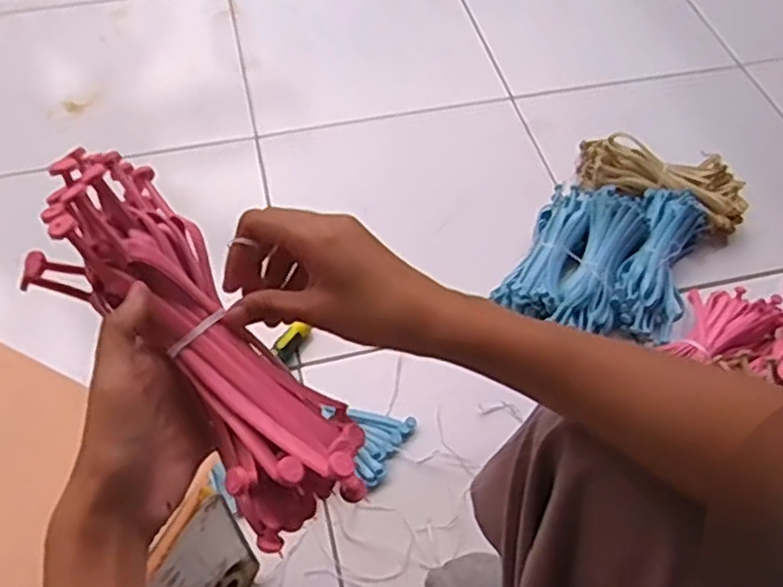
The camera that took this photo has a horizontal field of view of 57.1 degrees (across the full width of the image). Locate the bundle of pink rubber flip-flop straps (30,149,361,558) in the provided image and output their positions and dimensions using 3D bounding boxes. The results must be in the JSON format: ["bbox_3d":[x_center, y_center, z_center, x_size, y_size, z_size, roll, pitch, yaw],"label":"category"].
[{"bbox_3d":[-0.096,0.024,0.359,0.076,0.054,0.207,-37,90,-24],"label":"bundle of pink rubber flip-flop straps"}]

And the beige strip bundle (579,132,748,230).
[{"bbox_3d":[0.367,-0.156,0.988,0.230,0.074,0.085,27,59,16],"label":"beige strip bundle"}]

